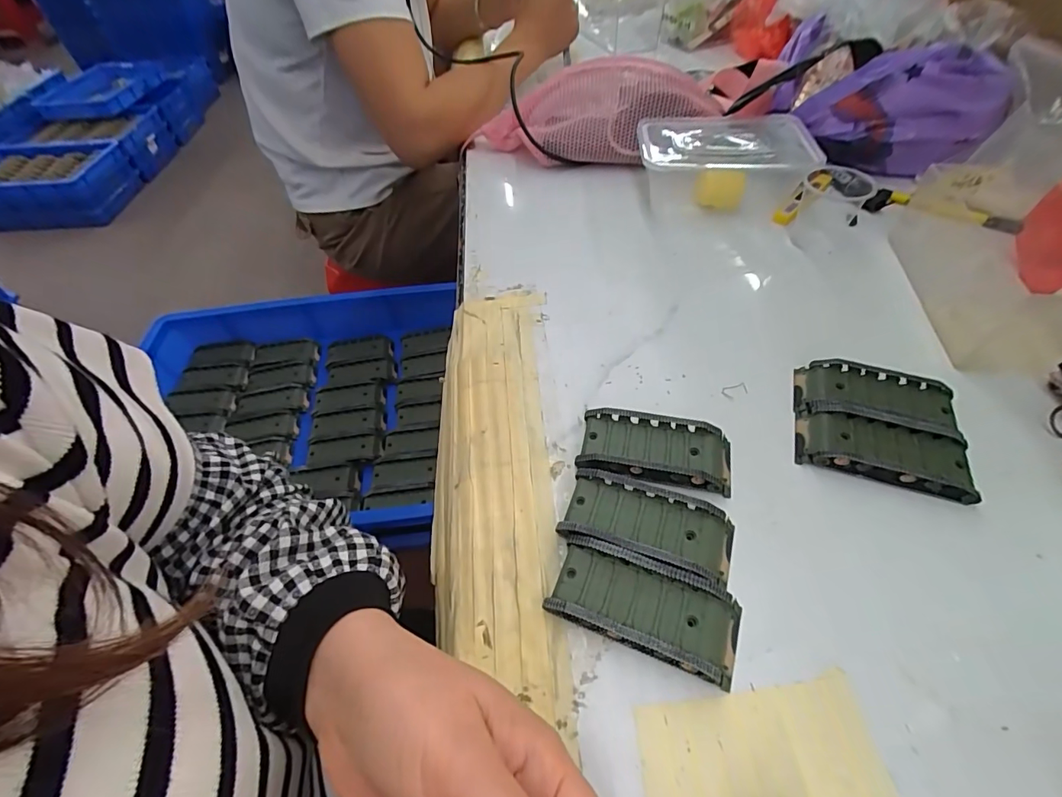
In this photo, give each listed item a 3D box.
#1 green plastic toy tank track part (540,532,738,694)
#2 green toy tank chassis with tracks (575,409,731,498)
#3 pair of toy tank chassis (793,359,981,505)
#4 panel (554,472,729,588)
[{"bbox_3d":[0.061,0.111,0.249,0.096,0.019,0.044,16,55,16],"label":"green plastic toy tank track part"},{"bbox_3d":[0.083,0.034,0.309,0.096,0.019,0.047,8,53,10],"label":"green toy tank chassis with tracks"},{"bbox_3d":[0.233,0.015,0.313,0.097,0.016,0.087,14,54,15],"label":"pair of toy tank chassis"},{"bbox_3d":[0.070,0.074,0.277,0.096,0.018,0.044,15,55,15],"label":"panel"}]

